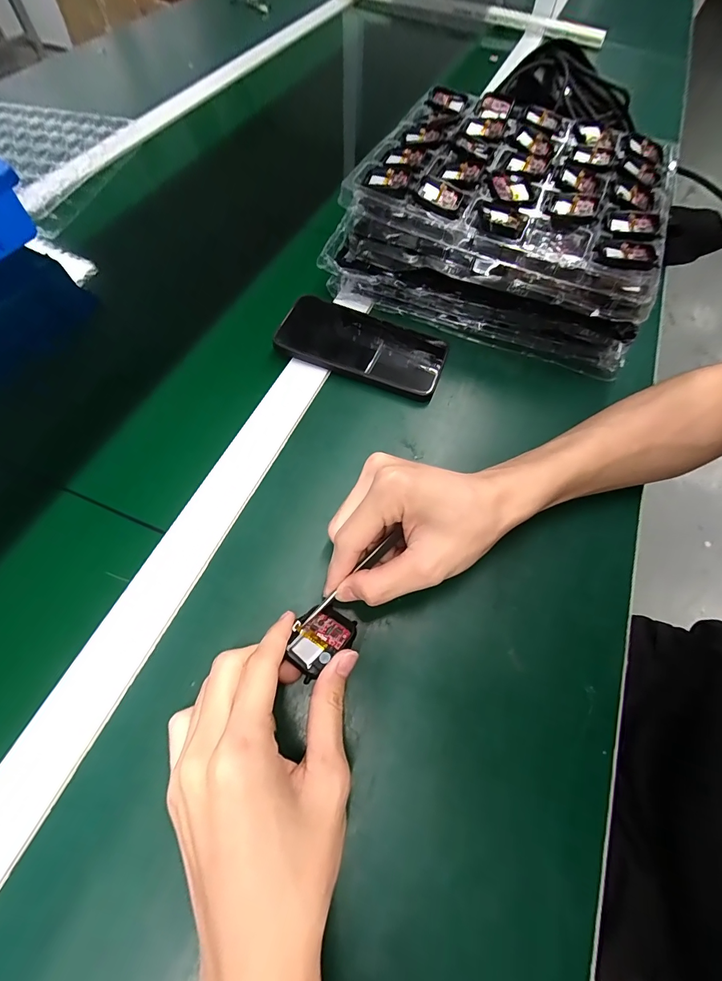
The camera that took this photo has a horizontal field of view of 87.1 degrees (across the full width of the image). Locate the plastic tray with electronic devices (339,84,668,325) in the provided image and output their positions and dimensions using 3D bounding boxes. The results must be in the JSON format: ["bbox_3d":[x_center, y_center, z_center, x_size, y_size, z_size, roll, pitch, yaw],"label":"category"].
[{"bbox_3d":[0.156,-0.309,0.380,0.276,0.034,0.244,23,65,9],"label":"plastic tray with electronic devices"}]

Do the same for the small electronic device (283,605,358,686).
[{"bbox_3d":[-0.028,0.099,0.251,0.036,0.010,0.045,25,48,30],"label":"small electronic device"}]

